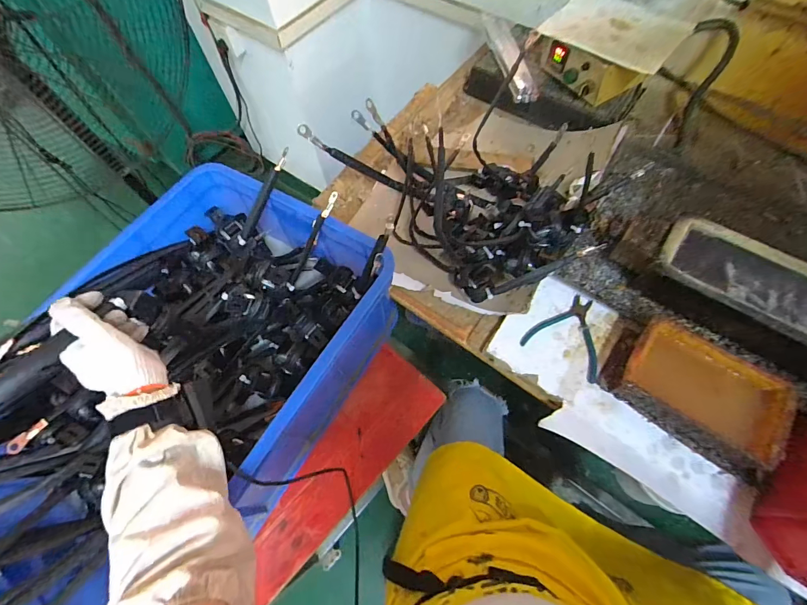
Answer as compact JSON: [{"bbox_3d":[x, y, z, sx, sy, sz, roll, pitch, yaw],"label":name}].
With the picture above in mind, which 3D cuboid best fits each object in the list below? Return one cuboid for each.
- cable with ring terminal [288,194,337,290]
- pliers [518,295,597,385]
[{"bbox_3d":[-0.147,-0.102,0.597,0.015,0.016,0.166,34,104,17],"label":"cable with ring terminal"},{"bbox_3d":[0.288,0.048,0.626,0.127,0.007,0.132,30,69,16],"label":"pliers"}]

